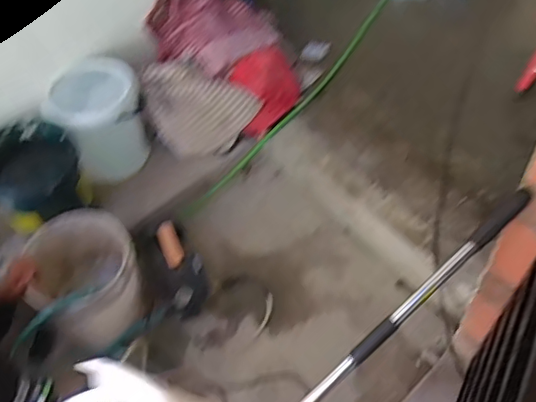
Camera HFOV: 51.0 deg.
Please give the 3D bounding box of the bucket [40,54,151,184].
[{"bbox_3d":[-0.555,-0.270,1.860,0.287,0.290,0.283,-2,52,2],"label":"bucket"}]

